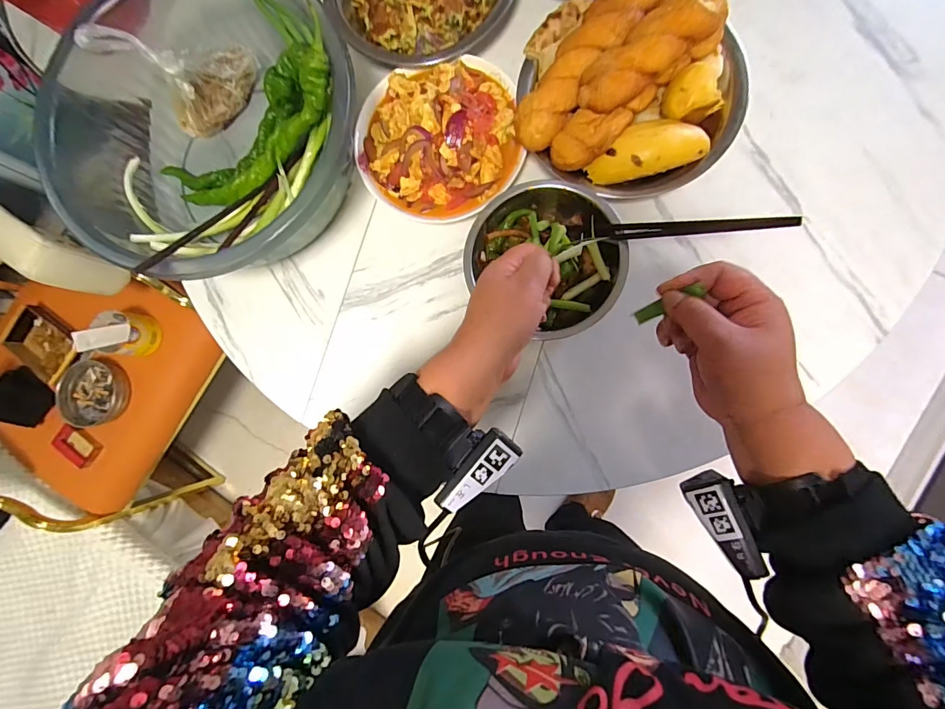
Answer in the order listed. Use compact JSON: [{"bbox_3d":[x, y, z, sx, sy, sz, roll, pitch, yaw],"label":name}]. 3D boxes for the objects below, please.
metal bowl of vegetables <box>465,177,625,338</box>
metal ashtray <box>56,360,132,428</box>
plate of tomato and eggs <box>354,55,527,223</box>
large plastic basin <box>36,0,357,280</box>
[{"bbox_3d":[0.079,-0.101,0.466,0.163,0.065,0.155,-1,85,7],"label":"metal bowl of vegetables"},{"bbox_3d":[-0.813,0.084,0.910,0.130,0.055,0.143,7,86,8],"label":"metal ashtray"},{"bbox_3d":[-0.041,-0.254,0.495,0.185,0.056,0.179,-1,85,7],"label":"plate of tomato and eggs"},{"bbox_3d":[-0.298,-0.262,0.491,0.303,0.141,0.335,22,88,9],"label":"large plastic basin"}]

